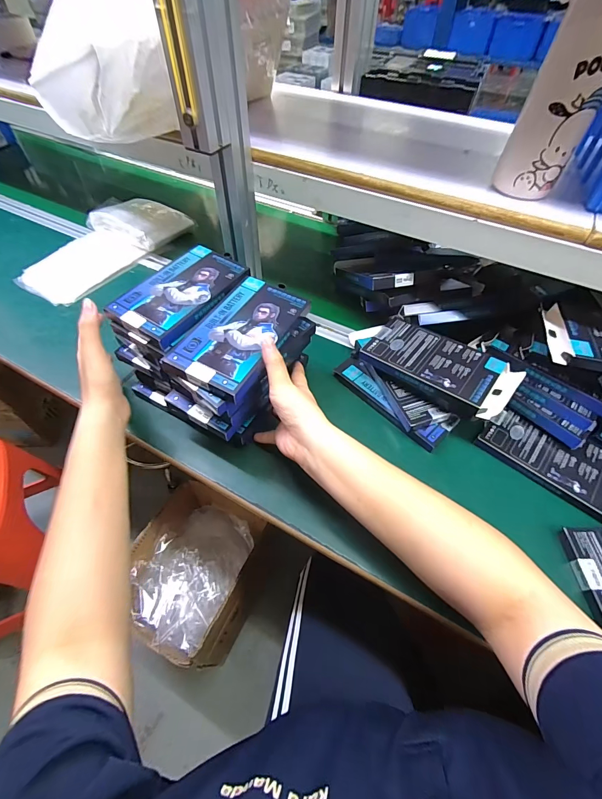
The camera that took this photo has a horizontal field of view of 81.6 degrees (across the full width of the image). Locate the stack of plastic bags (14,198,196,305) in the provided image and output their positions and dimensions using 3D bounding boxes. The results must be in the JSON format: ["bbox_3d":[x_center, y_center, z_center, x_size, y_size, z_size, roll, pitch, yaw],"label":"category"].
[{"bbox_3d":[-0.391,-0.319,0.696,0.155,0.071,0.337,35,60,22],"label":"stack of plastic bags"}]

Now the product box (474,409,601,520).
[{"bbox_3d":[0.327,0.071,0.449,0.170,0.016,0.097,33,59,21],"label":"product box"}]

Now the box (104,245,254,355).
[{"bbox_3d":[-0.147,-0.137,0.445,0.104,0.017,0.161,28,57,18],"label":"box"}]

